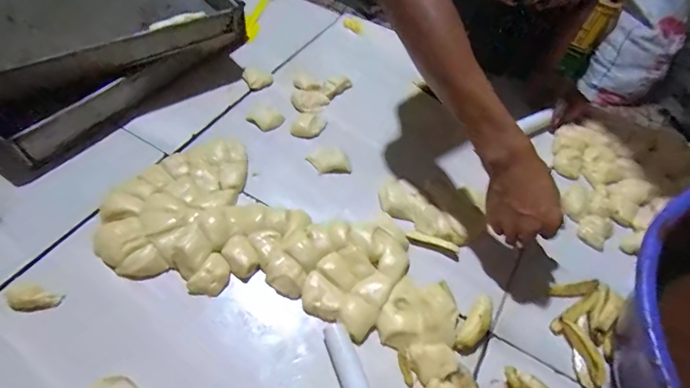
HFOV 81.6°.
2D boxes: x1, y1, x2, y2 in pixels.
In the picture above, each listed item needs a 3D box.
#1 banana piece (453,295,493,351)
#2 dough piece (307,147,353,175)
[{"bbox_3d":[0.152,0.150,0.458,0.028,0.025,0.070,30,58,15],"label":"banana piece"},{"bbox_3d":[-0.023,-0.048,0.597,0.061,0.028,0.036,-2,55,-7],"label":"dough piece"}]

